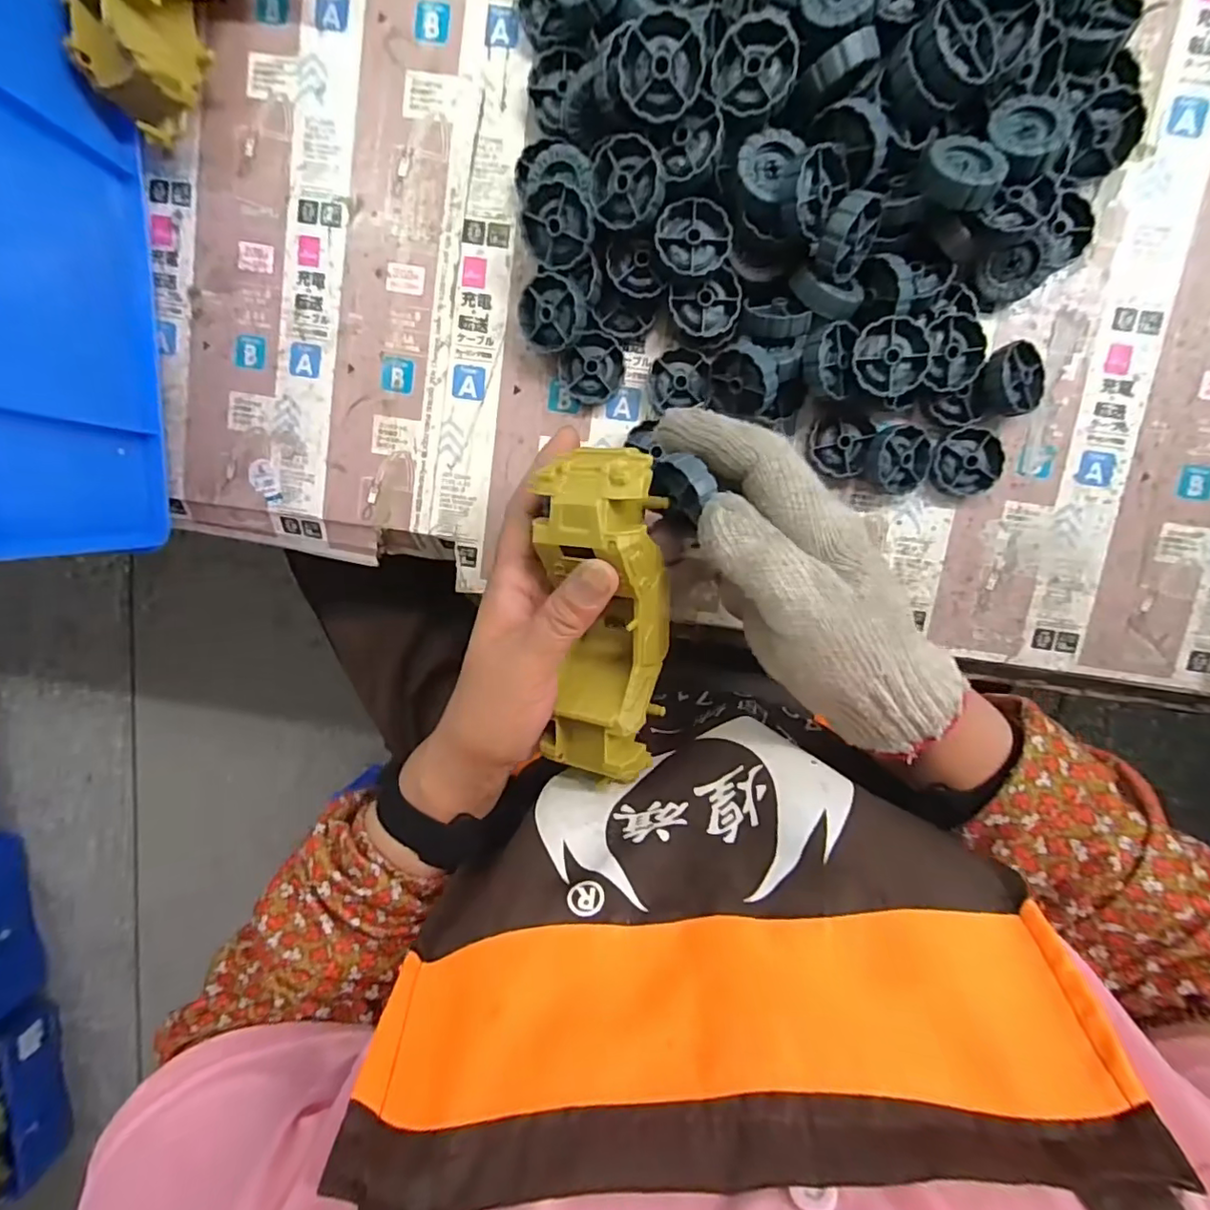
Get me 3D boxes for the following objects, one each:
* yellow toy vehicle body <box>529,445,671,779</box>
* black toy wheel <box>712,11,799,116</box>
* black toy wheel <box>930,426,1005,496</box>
[{"bbox_3d":[0.000,0.015,0.283,0.060,0.053,0.172,0,111,3],"label":"yellow toy vehicle body"},{"bbox_3d":[0.072,-0.259,0.275,0.036,0.016,0.042,-9,98,4],"label":"black toy wheel"},{"bbox_3d":[0.213,-0.084,0.336,0.041,0.012,0.036,8,99,2],"label":"black toy wheel"}]

